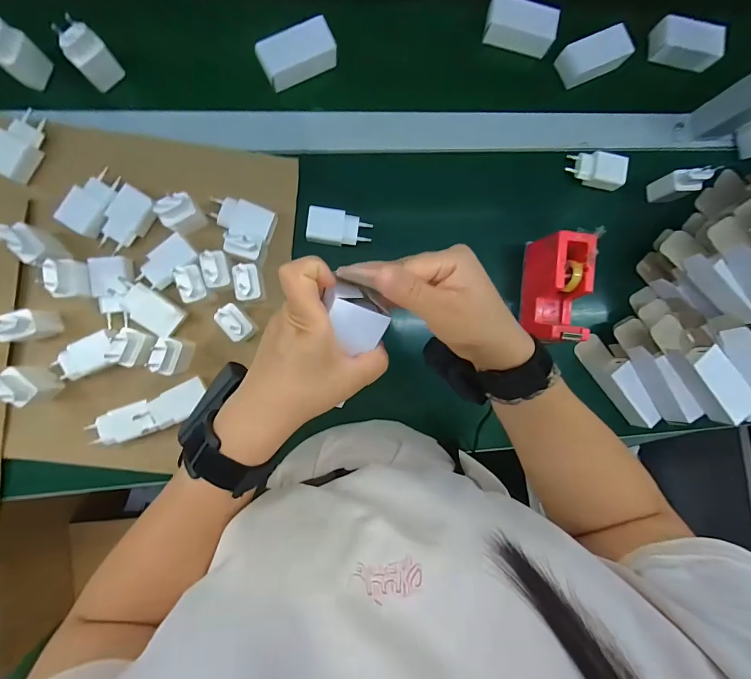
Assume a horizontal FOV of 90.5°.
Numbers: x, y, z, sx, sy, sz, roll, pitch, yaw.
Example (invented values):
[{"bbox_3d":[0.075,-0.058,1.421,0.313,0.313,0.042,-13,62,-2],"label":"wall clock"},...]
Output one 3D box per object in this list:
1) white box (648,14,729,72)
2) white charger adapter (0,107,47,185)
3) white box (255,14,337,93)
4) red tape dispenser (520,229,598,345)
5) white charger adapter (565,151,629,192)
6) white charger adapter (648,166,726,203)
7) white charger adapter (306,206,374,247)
[{"bbox_3d":[0.445,-0.420,0.530,0.089,0.033,0.052,7,89,-7],"label":"white box"},{"bbox_3d":[-0.403,-0.219,0.418,0.040,0.027,0.078,20,88,-6],"label":"white charger adapter"},{"bbox_3d":[-0.097,-0.357,0.466,0.094,0.032,0.044,-30,93,-6],"label":"white box"},{"bbox_3d":[0.227,-0.062,0.468,0.050,0.076,0.127,7,89,-7],"label":"red tape dispenser"},{"bbox_3d":[0.299,-0.232,0.505,0.076,0.026,0.040,13,89,-7],"label":"white charger adapter"},{"bbox_3d":[0.408,-0.207,0.496,0.038,0.069,0.027,0,90,-7],"label":"white charger adapter"},{"bbox_3d":[-0.045,-0.138,0.465,0.078,0.019,0.043,7,89,-7],"label":"white charger adapter"}]

